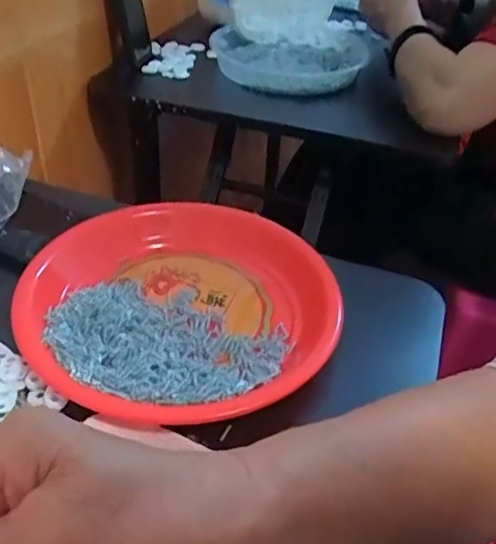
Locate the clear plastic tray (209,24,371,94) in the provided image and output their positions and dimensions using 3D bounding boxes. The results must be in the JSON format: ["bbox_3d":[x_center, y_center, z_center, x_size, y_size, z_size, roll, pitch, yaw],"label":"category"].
[{"bbox_3d":[0.059,-0.329,0.849,0.217,0.042,0.229,4,39,0],"label":"clear plastic tray"}]

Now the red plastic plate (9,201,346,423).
[{"bbox_3d":[-0.047,0.019,0.425,0.220,0.026,0.216,3,38,-3],"label":"red plastic plate"}]

